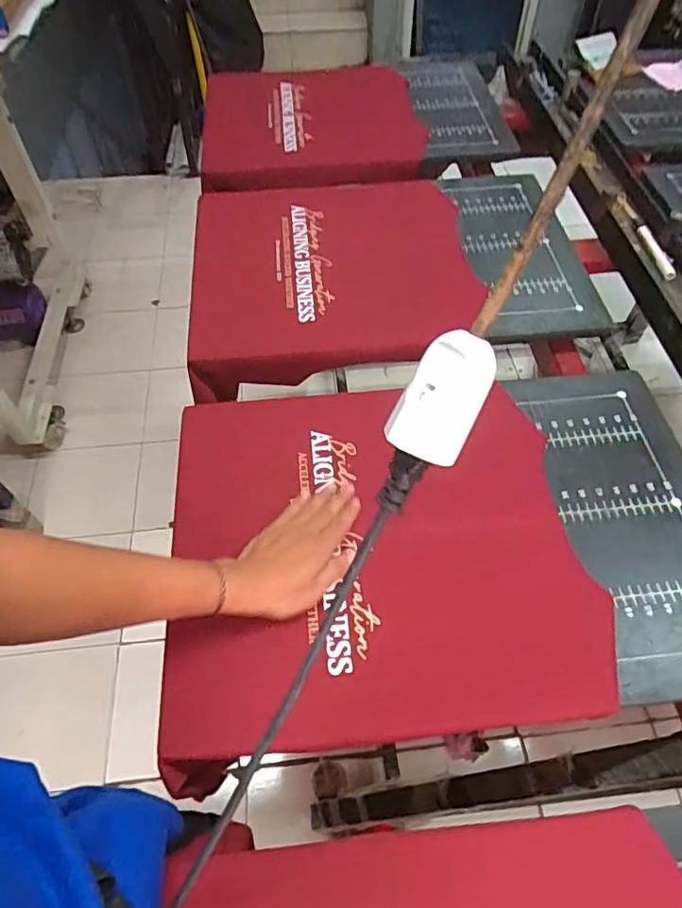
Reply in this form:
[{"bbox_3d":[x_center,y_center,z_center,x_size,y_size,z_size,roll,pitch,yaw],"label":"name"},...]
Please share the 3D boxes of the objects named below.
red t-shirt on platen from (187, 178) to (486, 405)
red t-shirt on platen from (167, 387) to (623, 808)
[{"bbox_3d":[-0.021,-0.293,0.899,0.425,0.081,0.432,-7,56,-4],"label":"red t-shirt on platen"},{"bbox_3d":[0.035,0.104,0.628,0.436,0.065,0.390,-7,56,-4],"label":"red t-shirt on platen"}]

